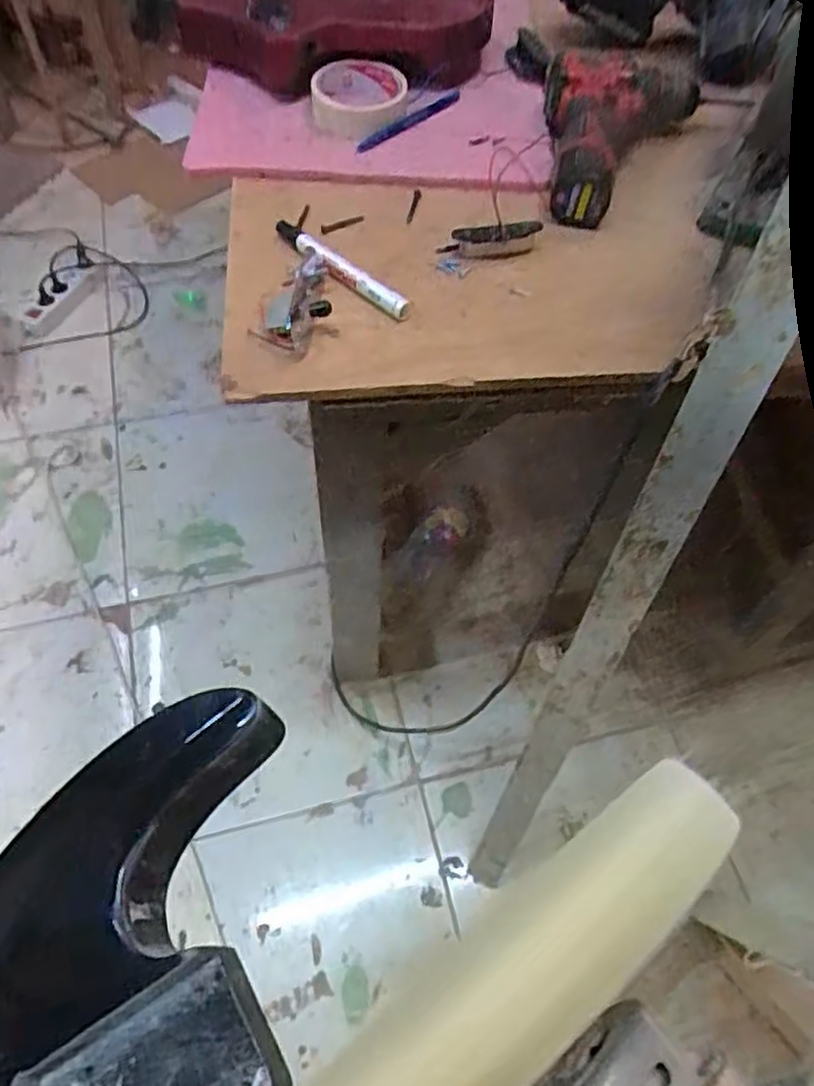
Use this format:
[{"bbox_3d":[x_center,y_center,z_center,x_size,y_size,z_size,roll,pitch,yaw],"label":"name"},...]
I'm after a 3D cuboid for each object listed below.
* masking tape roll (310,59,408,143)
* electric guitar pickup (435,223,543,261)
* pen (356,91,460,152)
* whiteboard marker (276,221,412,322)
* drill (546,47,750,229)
[{"bbox_3d":[-0.045,-0.416,0.679,0.088,0.028,0.104,2,59,0],"label":"masking tape roll"},{"bbox_3d":[0.070,-0.248,0.591,0.082,0.026,0.016,-7,59,-6],"label":"electric guitar pickup"},{"bbox_3d":[0.002,-0.397,0.680,0.133,0.009,0.012,-40,67,-22],"label":"pen"},{"bbox_3d":[-0.057,-0.219,0.574,0.147,0.018,0.021,39,65,20],"label":"whiteboard marker"},{"bbox_3d":[0.194,-0.361,0.647,0.136,0.058,0.199,6,59,2],"label":"drill"}]

